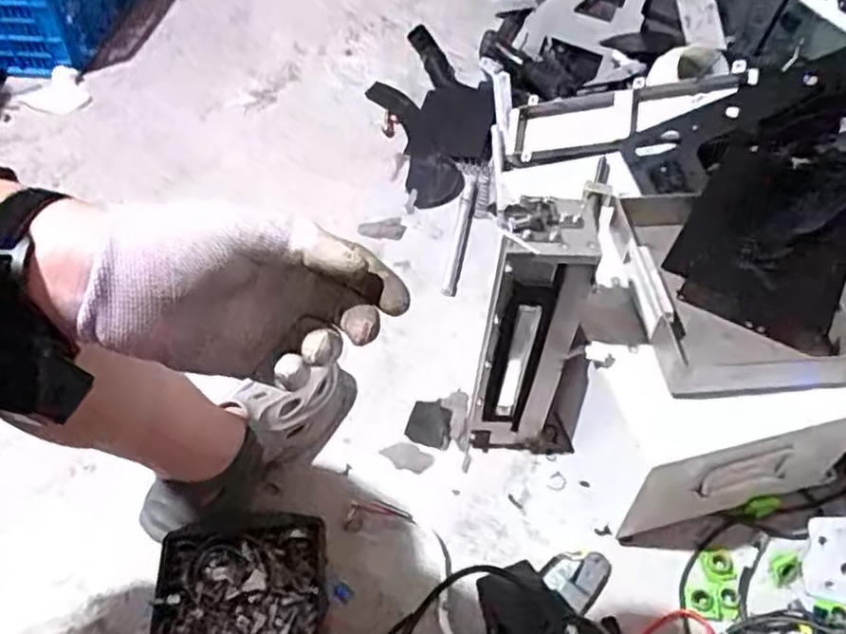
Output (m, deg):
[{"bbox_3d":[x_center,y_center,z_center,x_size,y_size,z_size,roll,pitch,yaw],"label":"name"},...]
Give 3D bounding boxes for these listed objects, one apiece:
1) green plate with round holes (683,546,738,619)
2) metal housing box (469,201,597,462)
[{"bbox_3d":[0.313,0.288,0.763,0.053,0.006,0.073,16,53,14],"label":"green plate with round holes"},{"bbox_3d":[0.121,0.026,0.775,0.130,0.347,0.100,10,51,12],"label":"metal housing box"}]

